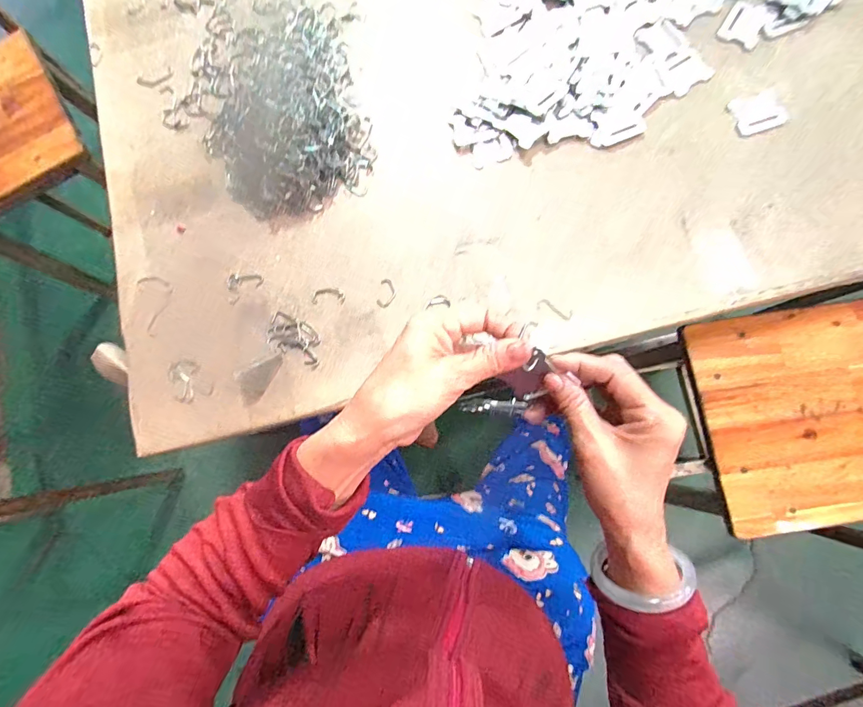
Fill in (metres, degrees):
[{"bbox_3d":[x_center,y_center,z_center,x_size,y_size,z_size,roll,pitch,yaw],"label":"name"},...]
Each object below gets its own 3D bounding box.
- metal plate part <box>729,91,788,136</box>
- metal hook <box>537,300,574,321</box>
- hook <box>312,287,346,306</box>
[{"bbox_3d":[0.367,-0.272,0.454,0.056,0.004,0.045,-16,81,0],"label":"metal plate part"},{"bbox_3d":[0.131,-0.047,0.429,0.037,0.004,0.014,21,80,5],"label":"metal hook"},{"bbox_3d":[-0.112,-0.063,0.442,0.035,0.004,0.019,2,79,2],"label":"hook"}]

